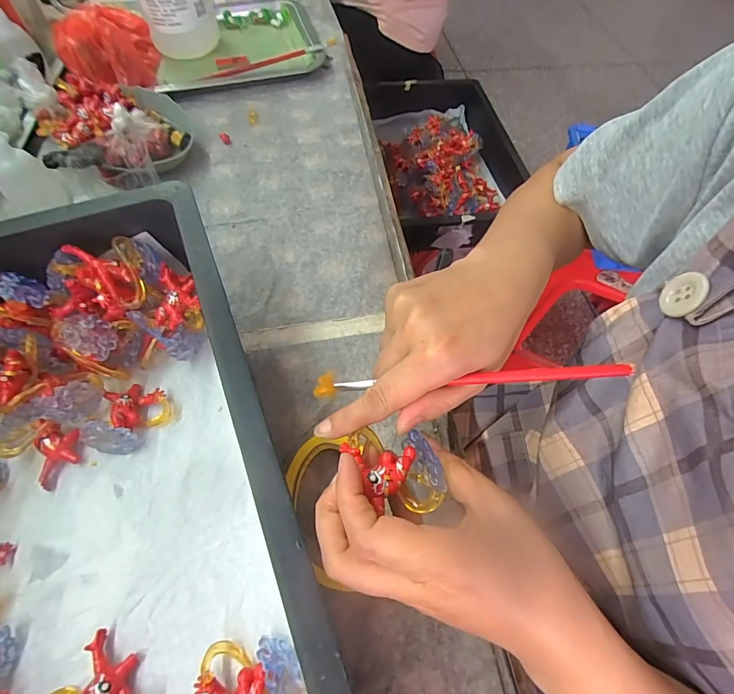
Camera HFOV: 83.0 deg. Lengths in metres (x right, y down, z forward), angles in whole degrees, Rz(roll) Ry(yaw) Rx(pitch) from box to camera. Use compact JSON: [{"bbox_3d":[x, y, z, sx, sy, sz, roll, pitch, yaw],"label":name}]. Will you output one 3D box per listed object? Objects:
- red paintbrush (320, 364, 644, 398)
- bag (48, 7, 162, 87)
[{"bbox_3d":[0.049,0.016,0.217,0.161,0.009,0.010,-4,58,14],"label":"red paintbrush"},{"bbox_3d":[-0.315,-0.365,0.503,0.108,0.073,0.094,-21,63,-15],"label":"bag"}]

